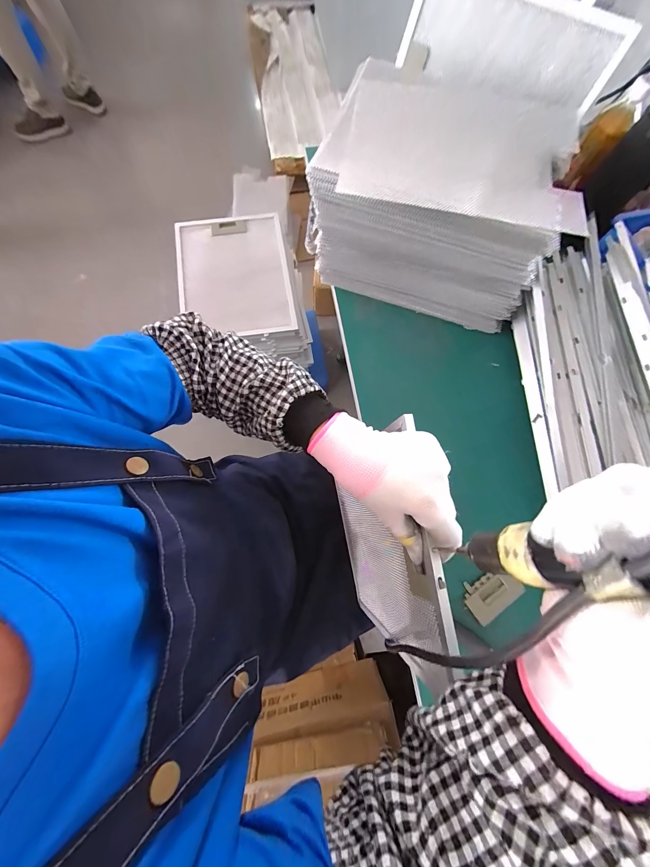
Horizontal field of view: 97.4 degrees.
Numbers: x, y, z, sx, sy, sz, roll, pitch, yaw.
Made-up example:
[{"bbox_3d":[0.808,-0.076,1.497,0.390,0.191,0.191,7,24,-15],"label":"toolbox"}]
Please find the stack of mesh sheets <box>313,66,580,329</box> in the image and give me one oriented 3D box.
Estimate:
[{"bbox_3d":[0.200,-0.428,0.509,0.362,0.183,0.358,18,76,3],"label":"stack of mesh sheets"}]

